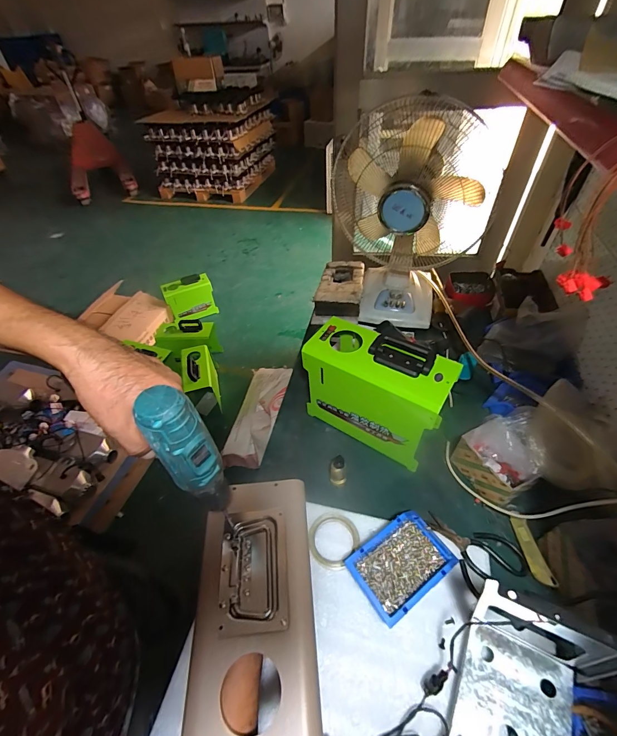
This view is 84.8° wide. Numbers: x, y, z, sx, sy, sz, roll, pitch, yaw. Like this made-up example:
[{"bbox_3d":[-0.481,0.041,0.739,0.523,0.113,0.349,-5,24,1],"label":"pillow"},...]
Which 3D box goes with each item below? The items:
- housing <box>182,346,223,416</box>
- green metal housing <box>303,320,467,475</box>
[{"bbox_3d":[-0.555,0.067,1.763,0.135,0.258,0.278,-13,48,-10],"label":"housing"},{"bbox_3d":[0.148,0.052,0.765,0.297,0.241,0.145,30,55,27],"label":"green metal housing"}]

